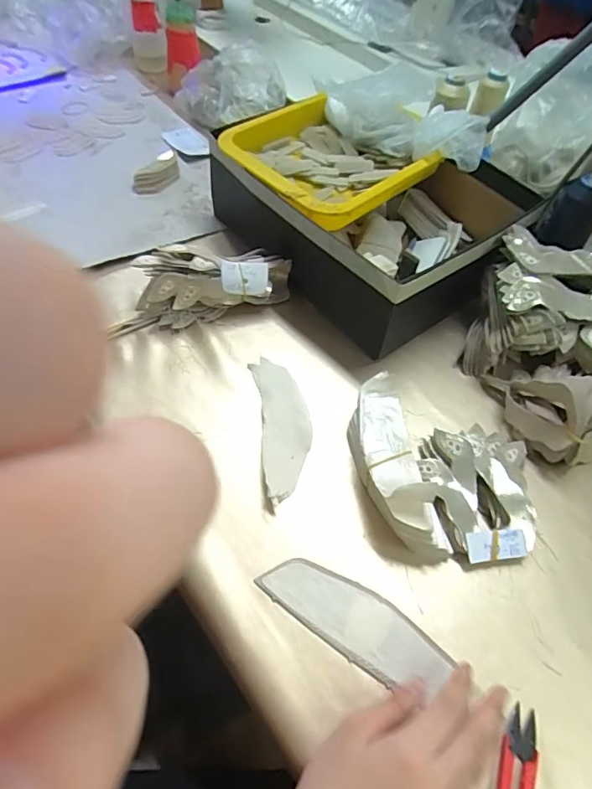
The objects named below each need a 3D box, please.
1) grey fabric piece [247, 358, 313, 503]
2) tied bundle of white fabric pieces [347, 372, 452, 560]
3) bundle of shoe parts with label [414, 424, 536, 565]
[{"bbox_3d":[-0.011,0.027,0.482,0.051,0.019,0.156,-5,55,-6],"label":"grey fabric piece"},{"bbox_3d":[0.084,0.061,0.437,0.055,0.068,0.156,-10,55,-9],"label":"tied bundle of white fabric pieces"},{"bbox_3d":[0.163,0.087,0.444,0.092,0.033,0.118,3,54,0],"label":"bundle of shoe parts with label"}]

